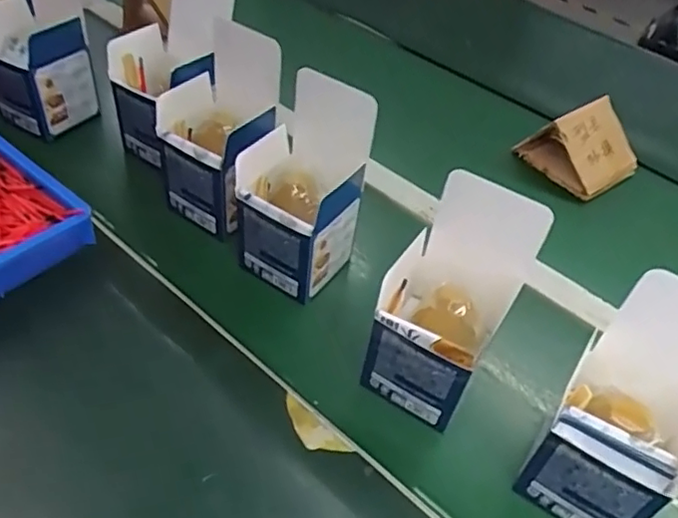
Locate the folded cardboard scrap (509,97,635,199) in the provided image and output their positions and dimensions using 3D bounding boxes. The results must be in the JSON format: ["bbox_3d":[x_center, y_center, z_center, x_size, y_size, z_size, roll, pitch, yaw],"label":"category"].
[{"bbox_3d":[0.304,-0.144,0.753,0.104,0.075,0.112,-22,51,-25],"label":"folded cardboard scrap"}]

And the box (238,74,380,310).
[{"bbox_3d":[-0.034,-0.058,0.554,0.091,0.188,0.097,25,48,18],"label":"box"}]

